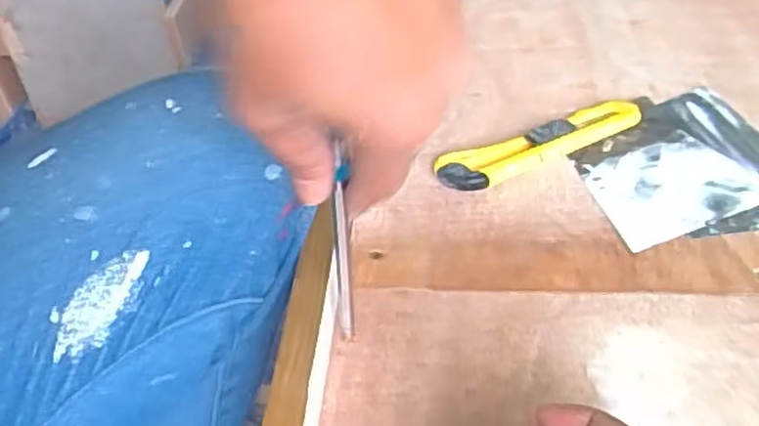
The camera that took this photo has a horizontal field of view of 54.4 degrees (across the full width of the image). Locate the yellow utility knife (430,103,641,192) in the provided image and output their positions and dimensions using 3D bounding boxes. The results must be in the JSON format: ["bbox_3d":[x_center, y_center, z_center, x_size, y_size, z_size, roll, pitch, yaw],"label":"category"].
[{"bbox_3d":[0.105,-0.045,0.475,0.142,0.017,0.031,-20,43,-16],"label":"yellow utility knife"}]

